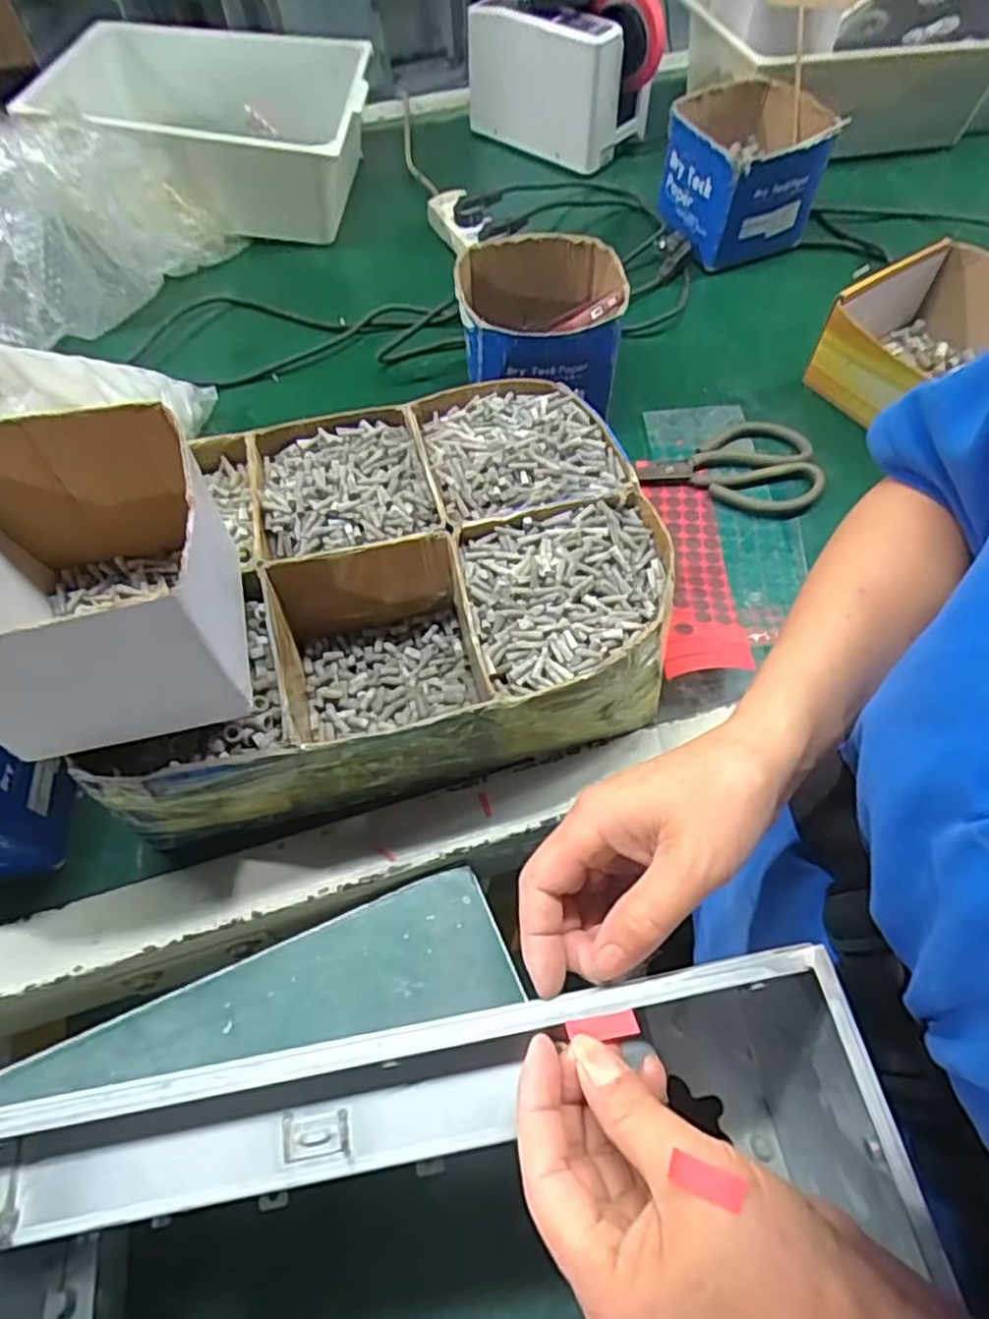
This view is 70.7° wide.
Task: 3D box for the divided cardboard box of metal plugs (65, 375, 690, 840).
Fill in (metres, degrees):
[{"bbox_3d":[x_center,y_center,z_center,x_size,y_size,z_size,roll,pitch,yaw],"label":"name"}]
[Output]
[{"bbox_3d":[-0.078,-0.047,0.516,0.376,0.119,0.274,-13,61,-5],"label":"divided cardboard box of metal plugs"}]

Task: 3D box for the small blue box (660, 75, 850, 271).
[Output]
[{"bbox_3d":[0.278,-0.556,0.789,0.161,0.113,0.143,-24,63,-11],"label":"small blue box"}]

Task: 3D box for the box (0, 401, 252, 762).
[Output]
[{"bbox_3d":[-0.210,-0.034,0.379,0.136,0.140,0.129,-13,61,-5],"label":"box"}]

